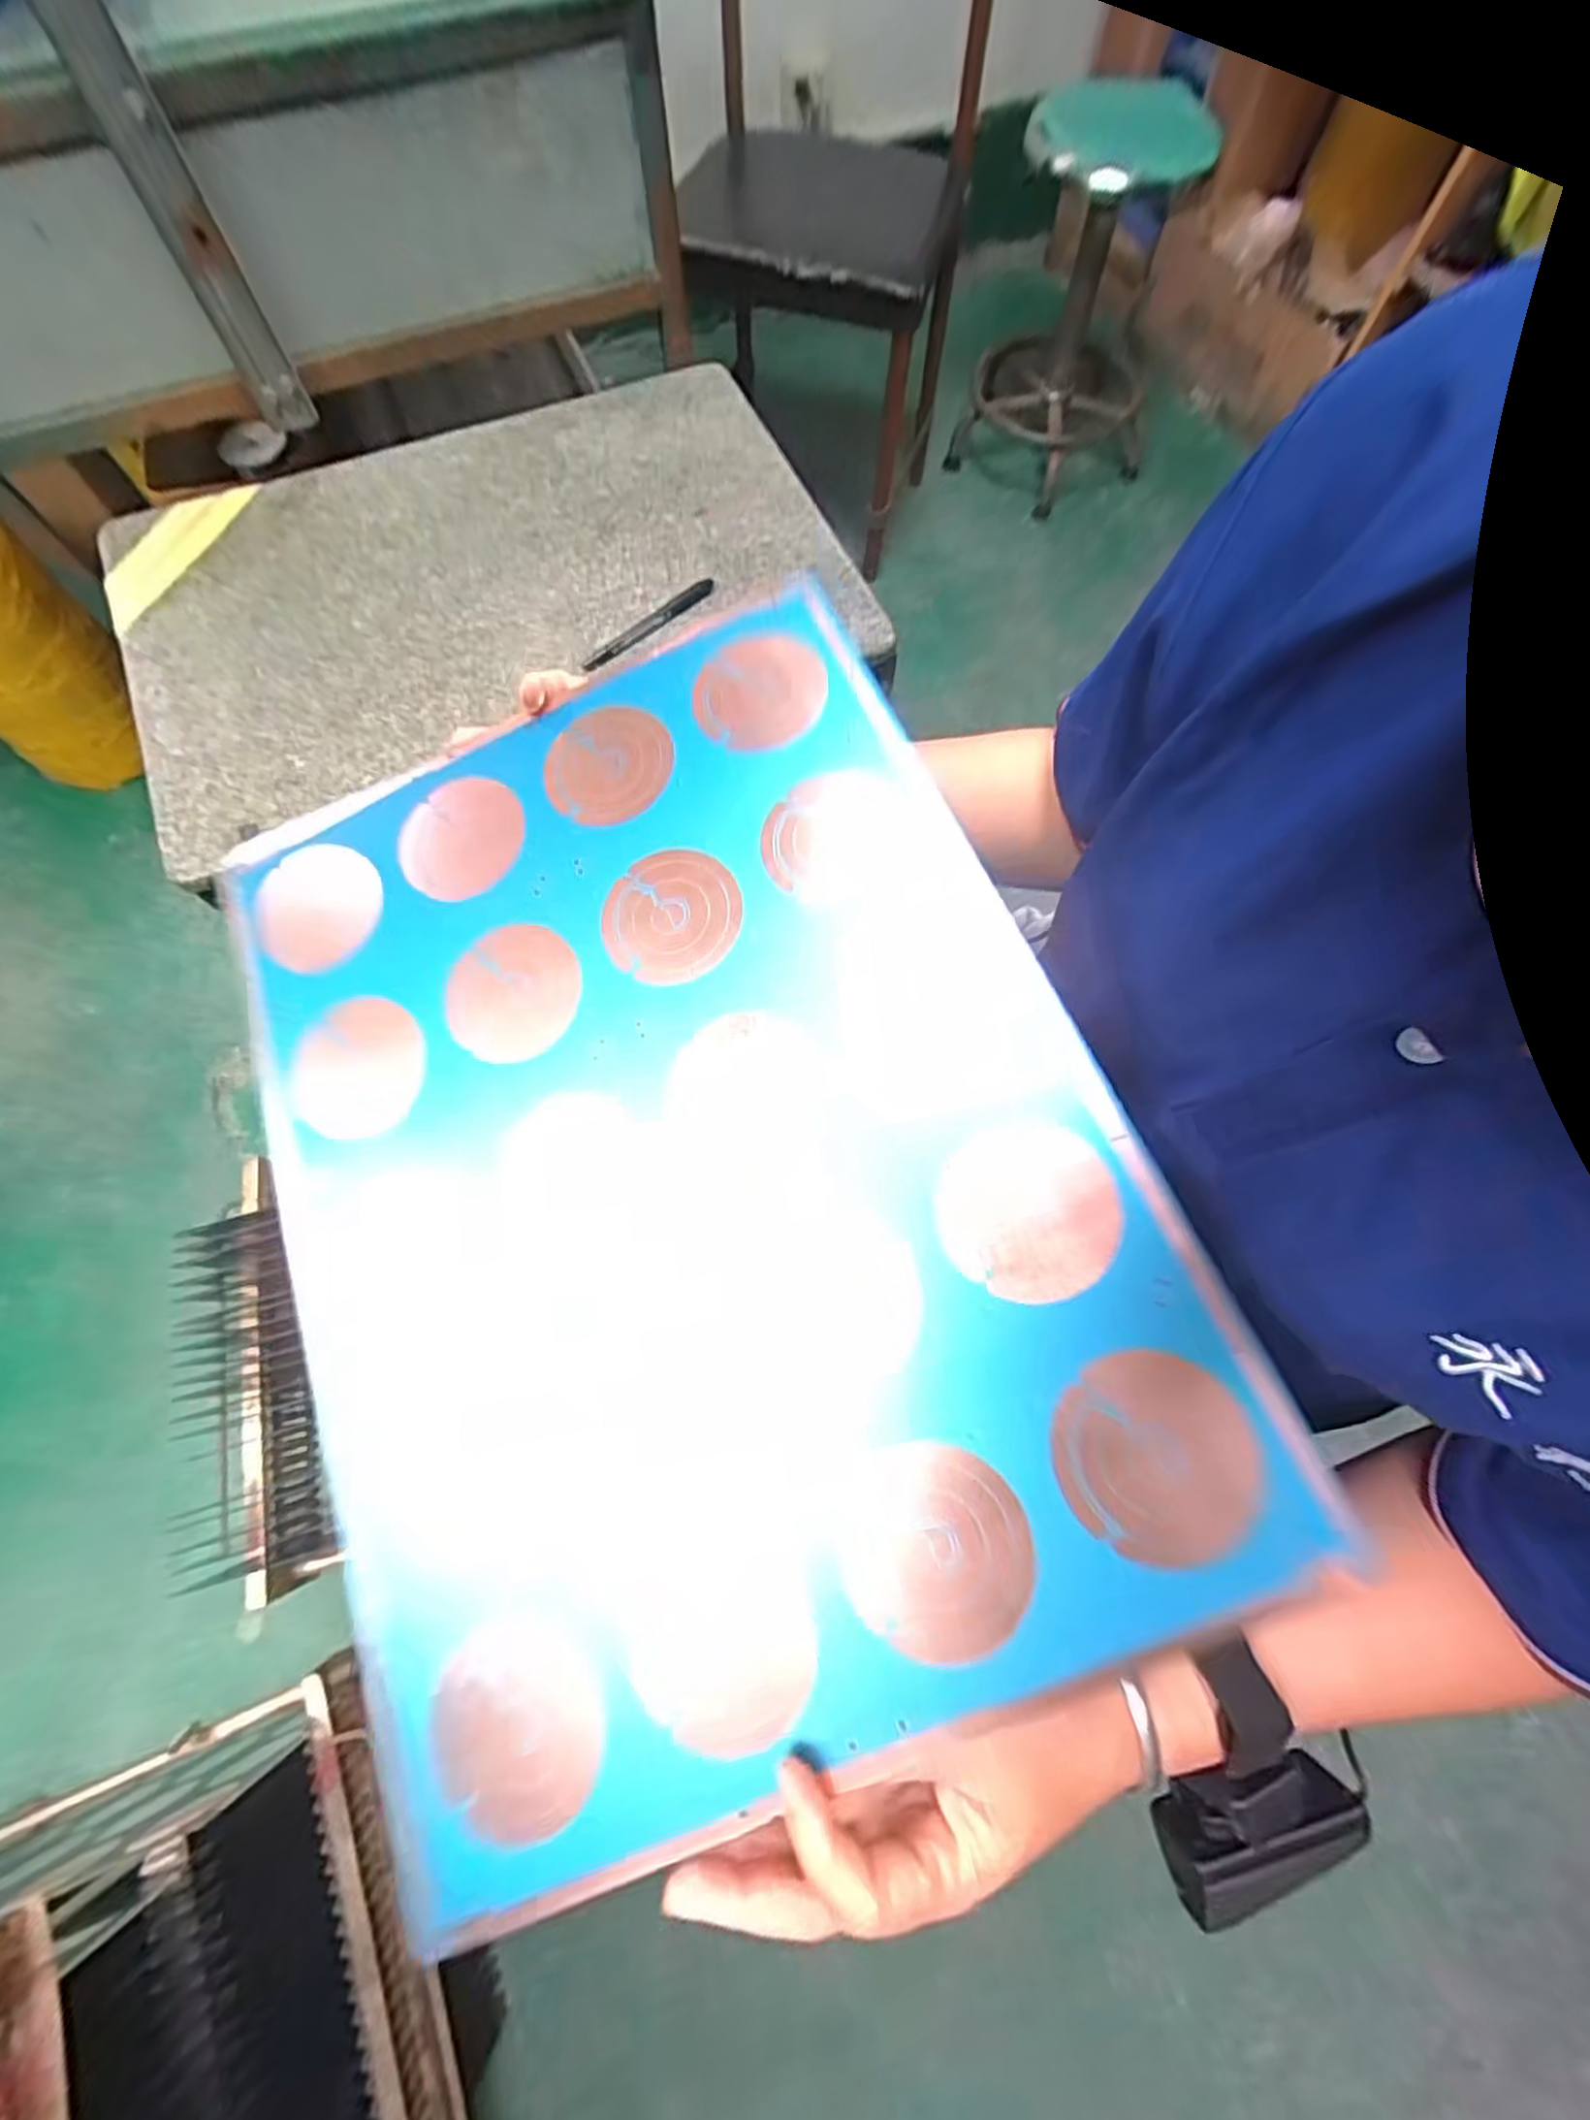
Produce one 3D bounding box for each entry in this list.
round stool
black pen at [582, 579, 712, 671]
[{"bbox_3d":[0.477,-1.308,1.264,0.341,0.454,0.345,0,70,-1],"label":"round stool"},{"bbox_3d":[-0.123,-0.377,0.639,0.016,0.011,0.140,43,74,13],"label":"black pen"}]

